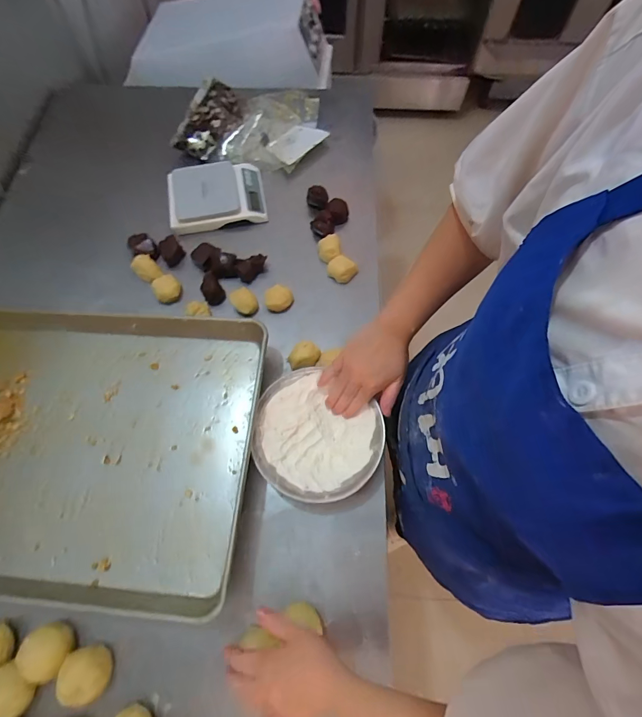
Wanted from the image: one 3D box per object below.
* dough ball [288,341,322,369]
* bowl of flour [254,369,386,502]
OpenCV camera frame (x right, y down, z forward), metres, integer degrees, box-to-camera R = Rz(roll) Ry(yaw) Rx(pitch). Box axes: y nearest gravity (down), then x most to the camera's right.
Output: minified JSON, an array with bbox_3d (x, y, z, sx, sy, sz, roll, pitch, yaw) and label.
[{"bbox_3d":[-0.028,-0.005,0.620,0.052,0.035,0.052,-1,66,2],"label":"dough ball"},{"bbox_3d":[-0.011,0.119,0.545,0.183,0.045,0.168,-1,66,2],"label":"bowl of flour"}]

